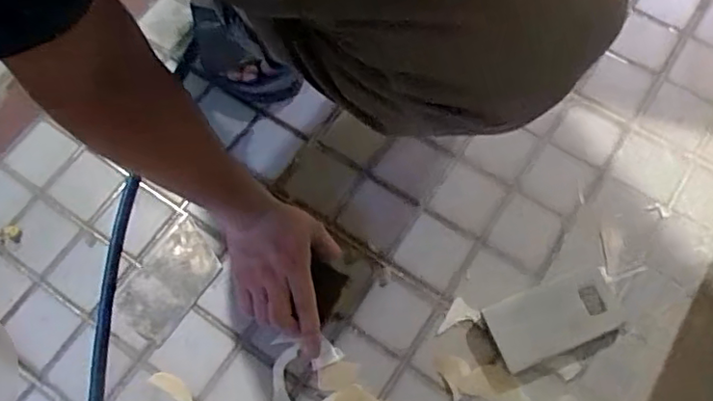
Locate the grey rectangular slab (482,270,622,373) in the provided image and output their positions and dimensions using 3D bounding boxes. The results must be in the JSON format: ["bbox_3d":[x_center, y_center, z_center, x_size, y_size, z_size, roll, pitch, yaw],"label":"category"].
[{"bbox_3d":[0.201,0.119,0.616,0.131,0.017,0.066,-21,67,-6],"label":"grey rectangular slab"}]

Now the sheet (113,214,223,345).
[{"bbox_3d":[-0.202,0.088,0.656,0.075,0.004,0.118,37,74,14],"label":"sheet"}]

